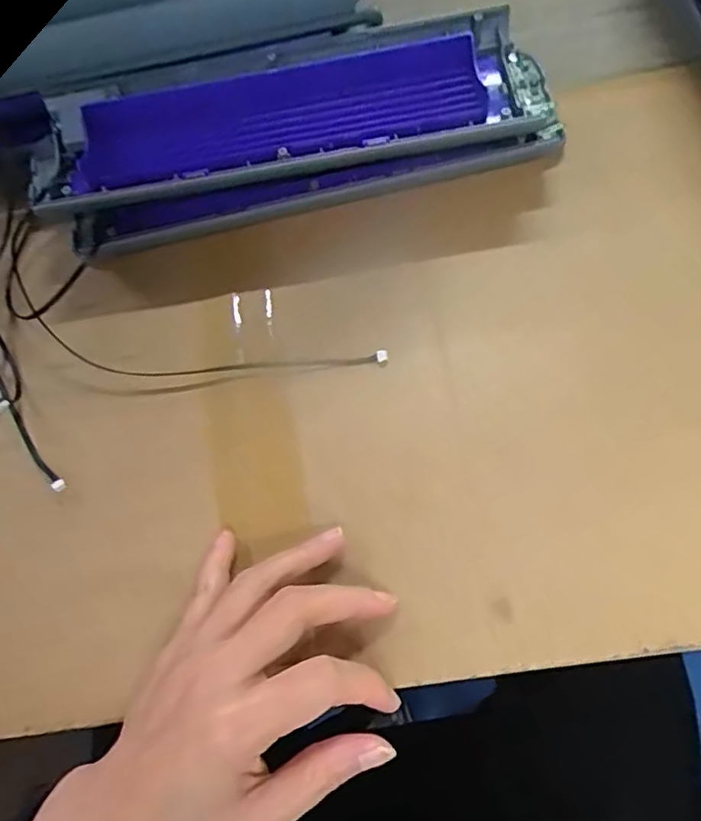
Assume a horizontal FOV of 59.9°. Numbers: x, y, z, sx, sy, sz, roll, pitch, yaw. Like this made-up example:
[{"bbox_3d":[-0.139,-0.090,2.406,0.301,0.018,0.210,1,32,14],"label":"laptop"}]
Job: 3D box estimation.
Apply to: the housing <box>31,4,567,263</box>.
[{"bbox_3d":[-0.032,-0.156,0.346,0.301,0.062,0.082,-12,68,1],"label":"housing"}]

